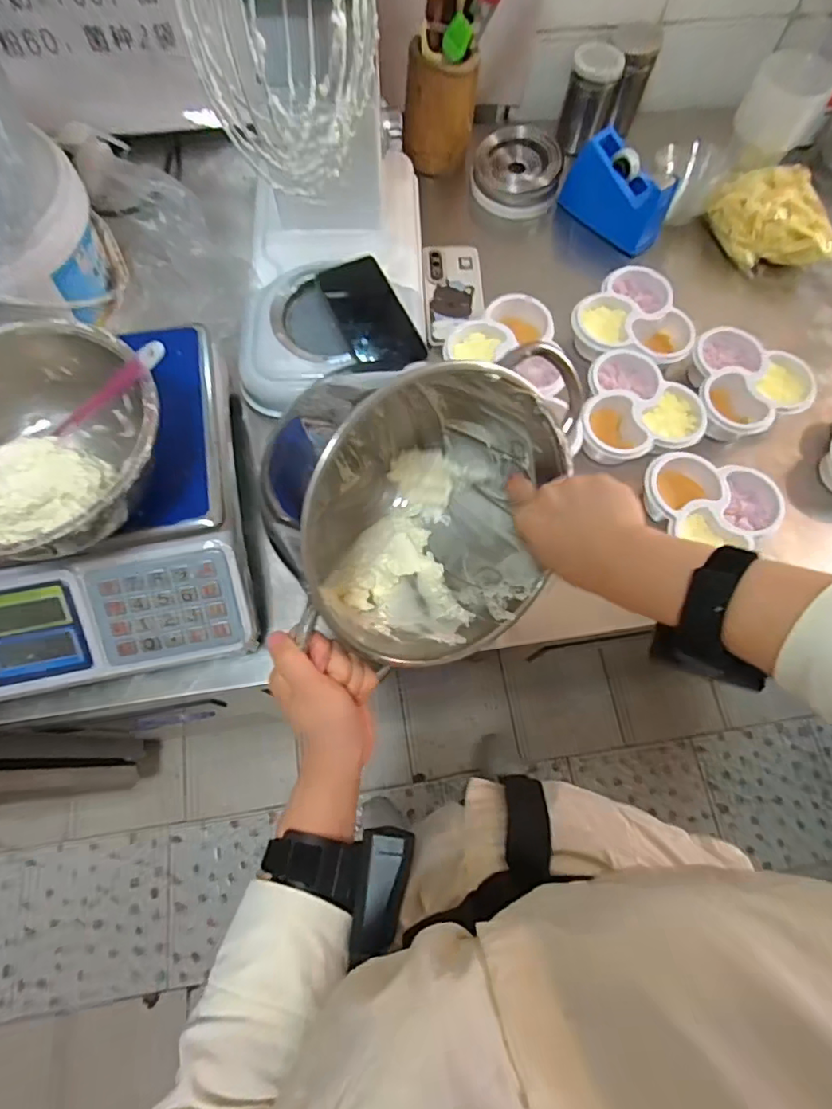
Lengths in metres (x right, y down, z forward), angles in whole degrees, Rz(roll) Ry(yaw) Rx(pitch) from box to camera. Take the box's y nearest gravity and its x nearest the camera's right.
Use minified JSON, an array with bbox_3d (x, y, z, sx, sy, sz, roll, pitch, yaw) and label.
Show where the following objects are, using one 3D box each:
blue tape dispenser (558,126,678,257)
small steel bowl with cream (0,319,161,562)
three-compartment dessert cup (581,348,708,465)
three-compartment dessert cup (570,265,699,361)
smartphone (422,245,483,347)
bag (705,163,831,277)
[{"bbox_3d":[0.272,-0.485,0.730,0.056,0.086,0.145,-39,76,-15],"label":"blue tape dispenser"},{"bbox_3d":[-0.305,-0.080,0.444,0.205,0.087,0.197,1,70,-2],"label":"small steel bowl with cream"},{"bbox_3d":[0.263,-0.163,0.639,0.140,0.046,0.140,12,69,2],"label":"three-compartment dessert cup"},{"bbox_3d":[0.279,-0.289,0.680,0.135,0.054,0.135,1,70,-2],"label":"three-compartment dessert cup"},{"bbox_3d":[0.048,-0.340,0.707,0.075,0.010,0.159,-1,70,-3],"label":"smartphone"},{"bbox_3d":[0.475,-0.446,0.724,0.130,0.056,0.155,-9,70,-6],"label":"bag"}]

